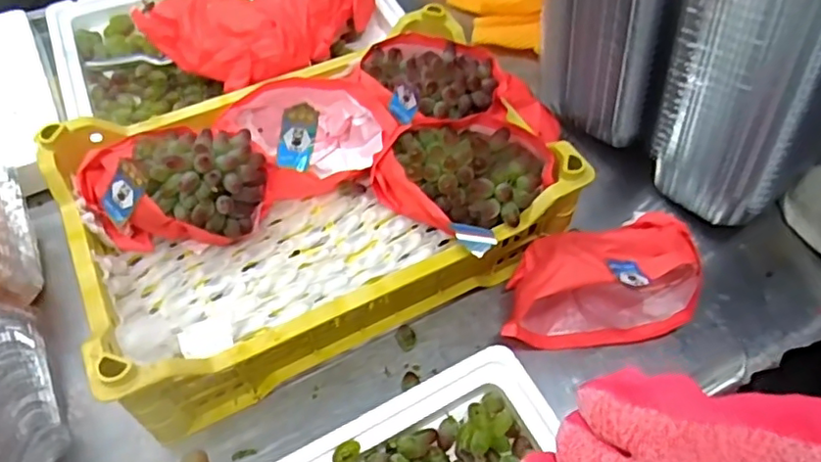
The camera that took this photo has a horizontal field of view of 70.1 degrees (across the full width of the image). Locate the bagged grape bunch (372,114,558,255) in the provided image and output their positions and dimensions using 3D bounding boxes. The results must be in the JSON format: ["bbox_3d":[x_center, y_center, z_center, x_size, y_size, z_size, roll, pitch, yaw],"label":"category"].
[{"bbox_3d":[0.068,-0.053,0.597,0.155,0.082,0.154,1,55,-1],"label":"bagged grape bunch"}]

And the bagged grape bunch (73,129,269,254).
[{"bbox_3d":[-0.230,-0.048,0.579,0.172,0.094,0.113,-1,55,-2],"label":"bagged grape bunch"}]

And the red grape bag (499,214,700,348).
[{"bbox_3d":[0.193,0.056,0.588,0.193,0.093,0.103,-10,56,-8],"label":"red grape bag"}]

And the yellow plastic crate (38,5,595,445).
[{"bbox_3d":[-0.067,-0.050,0.606,0.500,0.127,0.293,-25,59,-18],"label":"yellow plastic crate"}]

